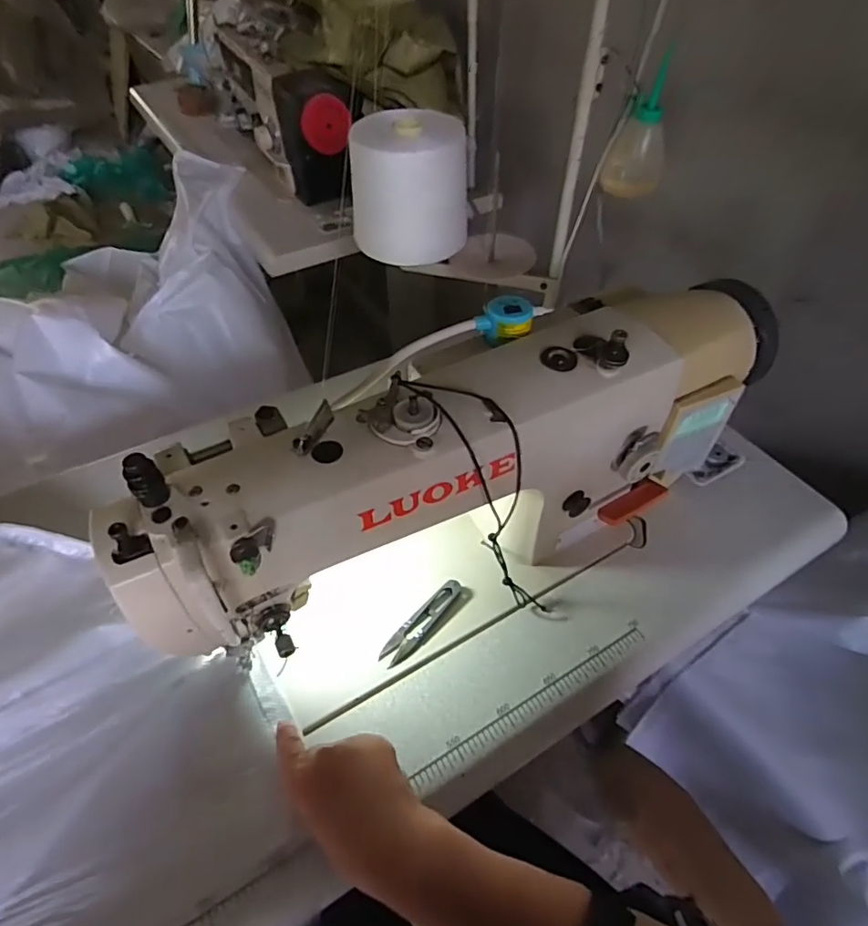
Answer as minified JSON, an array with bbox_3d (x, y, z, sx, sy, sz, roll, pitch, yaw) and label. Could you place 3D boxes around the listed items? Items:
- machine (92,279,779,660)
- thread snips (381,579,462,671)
[{"bbox_3d":[0.049,-0.004,0.483,0.569,0.207,0.156,-21,52,-18],"label":"machine"},{"bbox_3d":[-0.011,0.149,0.512,0.024,0.009,0.098,32,56,22],"label":"thread snips"}]

